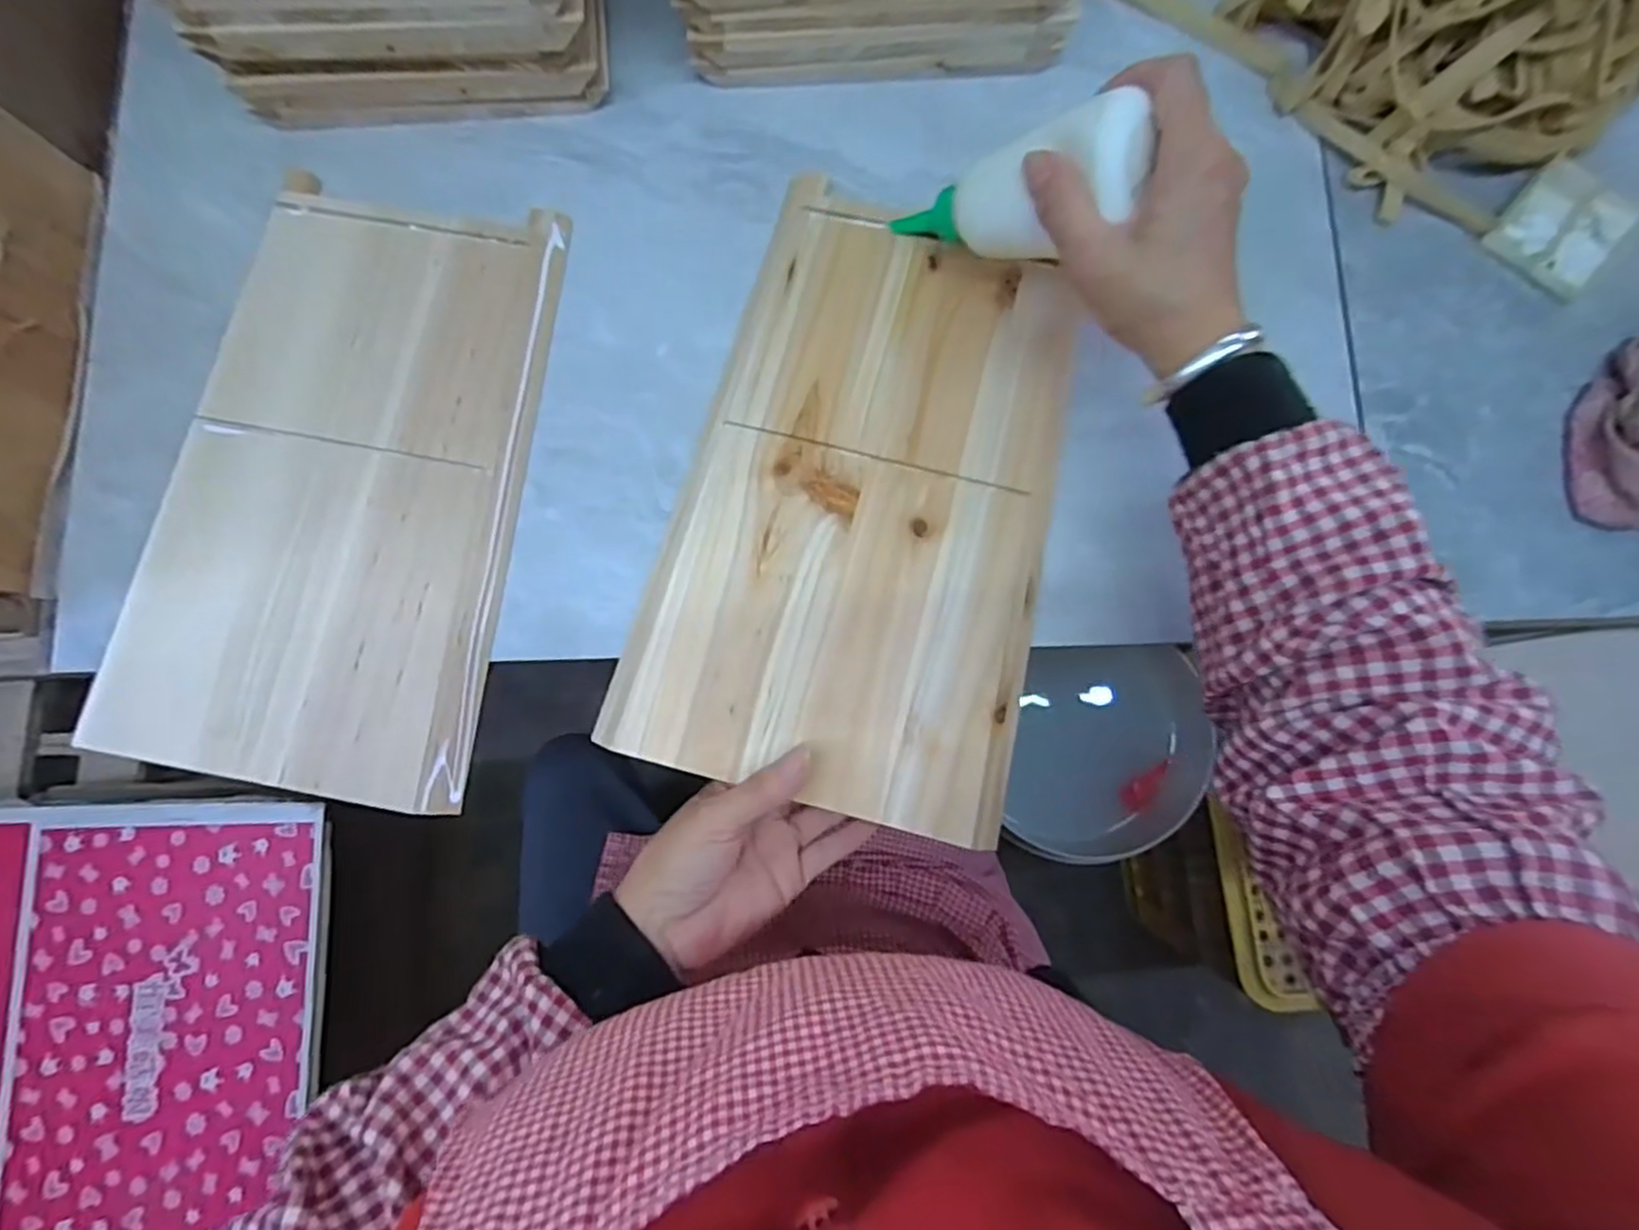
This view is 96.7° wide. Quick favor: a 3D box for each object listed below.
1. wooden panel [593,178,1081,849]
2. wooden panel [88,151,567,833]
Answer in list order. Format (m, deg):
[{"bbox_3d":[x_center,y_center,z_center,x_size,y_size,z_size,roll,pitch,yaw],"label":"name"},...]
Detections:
[{"bbox_3d":[0.030,-0.066,0.427,0.213,0.014,0.344,14,81,3],"label":"wooden panel"},{"bbox_3d":[-0.283,-0.081,0.441,0.202,0.023,0.357,10,81,2],"label":"wooden panel"}]

